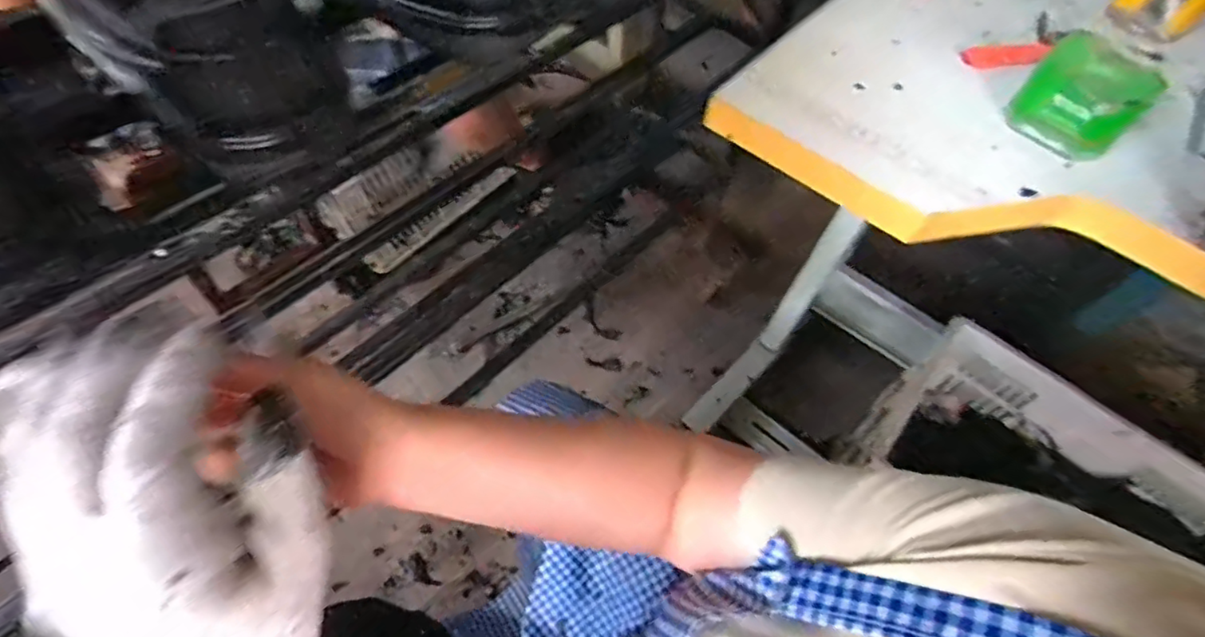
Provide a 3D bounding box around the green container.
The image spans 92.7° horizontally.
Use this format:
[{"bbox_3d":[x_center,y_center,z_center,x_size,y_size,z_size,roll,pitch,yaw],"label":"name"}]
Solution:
[{"bbox_3d":[0.413,-0.188,0.498,0.081,0.056,0.086,-39,68,-24],"label":"green container"}]

